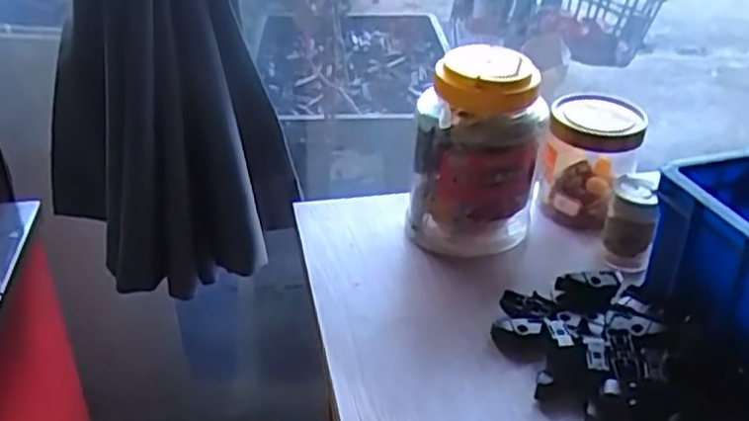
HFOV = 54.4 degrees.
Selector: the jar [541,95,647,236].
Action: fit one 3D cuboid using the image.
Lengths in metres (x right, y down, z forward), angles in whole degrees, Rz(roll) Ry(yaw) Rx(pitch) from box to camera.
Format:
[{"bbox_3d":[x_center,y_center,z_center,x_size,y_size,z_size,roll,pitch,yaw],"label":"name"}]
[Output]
[{"bbox_3d":[0.207,-0.054,0.698,0.084,0.113,0.084,9,34,14],"label":"jar"}]

